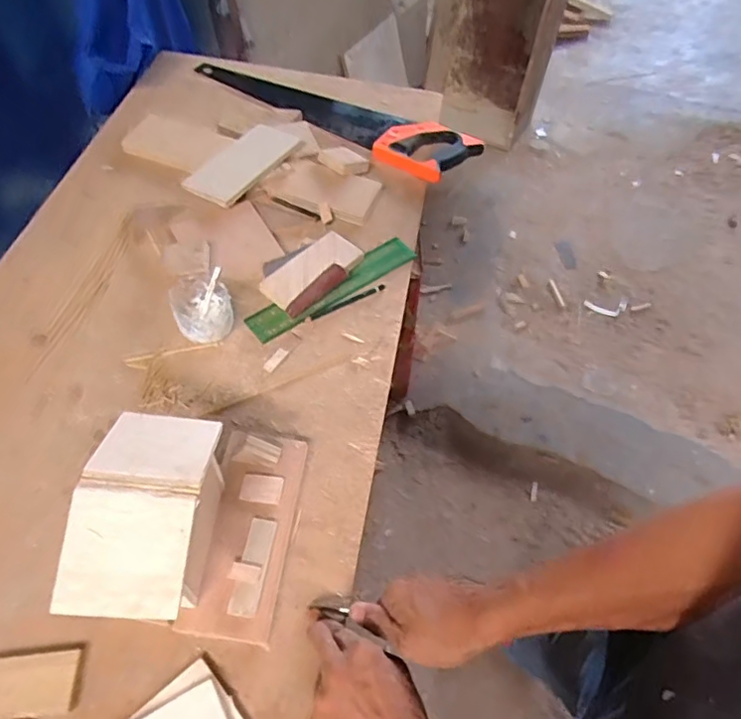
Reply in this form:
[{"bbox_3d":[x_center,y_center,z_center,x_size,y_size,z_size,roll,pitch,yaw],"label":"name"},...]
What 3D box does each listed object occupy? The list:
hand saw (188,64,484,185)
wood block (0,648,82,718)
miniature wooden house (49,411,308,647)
[{"bbox_3d":[-0.070,-0.424,0.966,0.519,0.026,0.125,28,58,17],"label":"hand saw"},{"bbox_3d":[-0.289,0.269,0.464,0.089,0.005,0.044,-5,55,-6],"label":"wood block"},{"bbox_3d":[-0.147,0.120,0.490,0.147,0.138,0.206,5,54,2],"label":"miniature wooden house"}]

